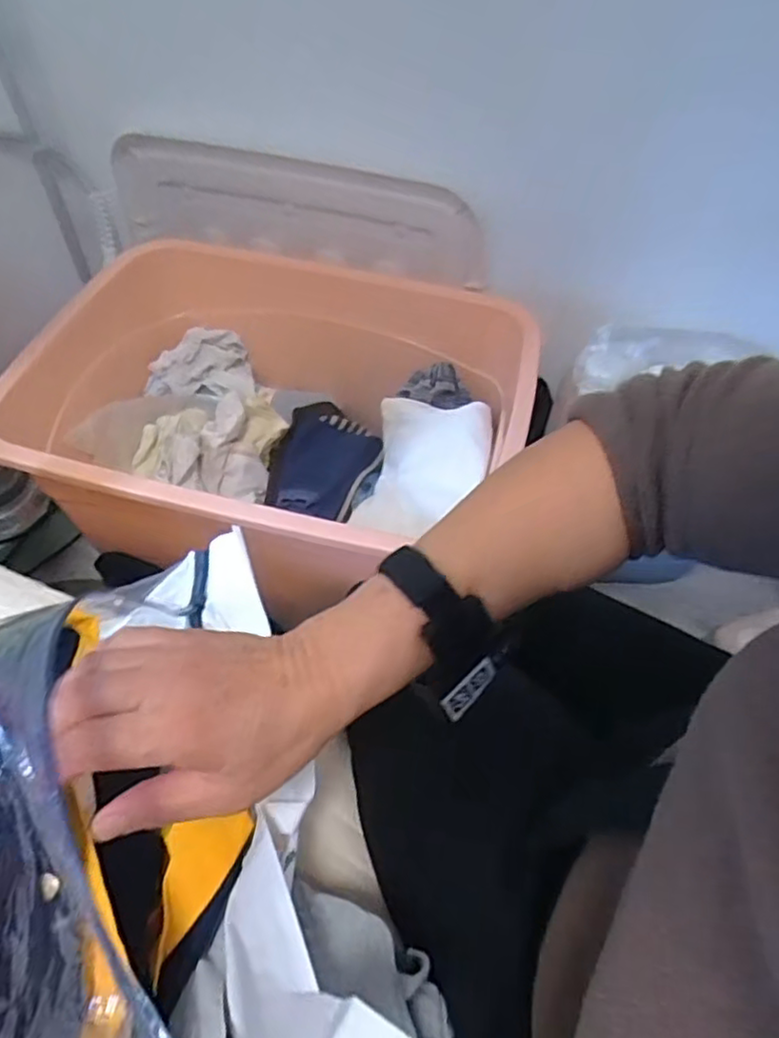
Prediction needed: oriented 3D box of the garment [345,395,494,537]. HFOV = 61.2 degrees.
[{"bbox_3d":[0.057,-0.085,1.040,0.186,0.086,0.250,12,53,6],"label":"garment"}]

